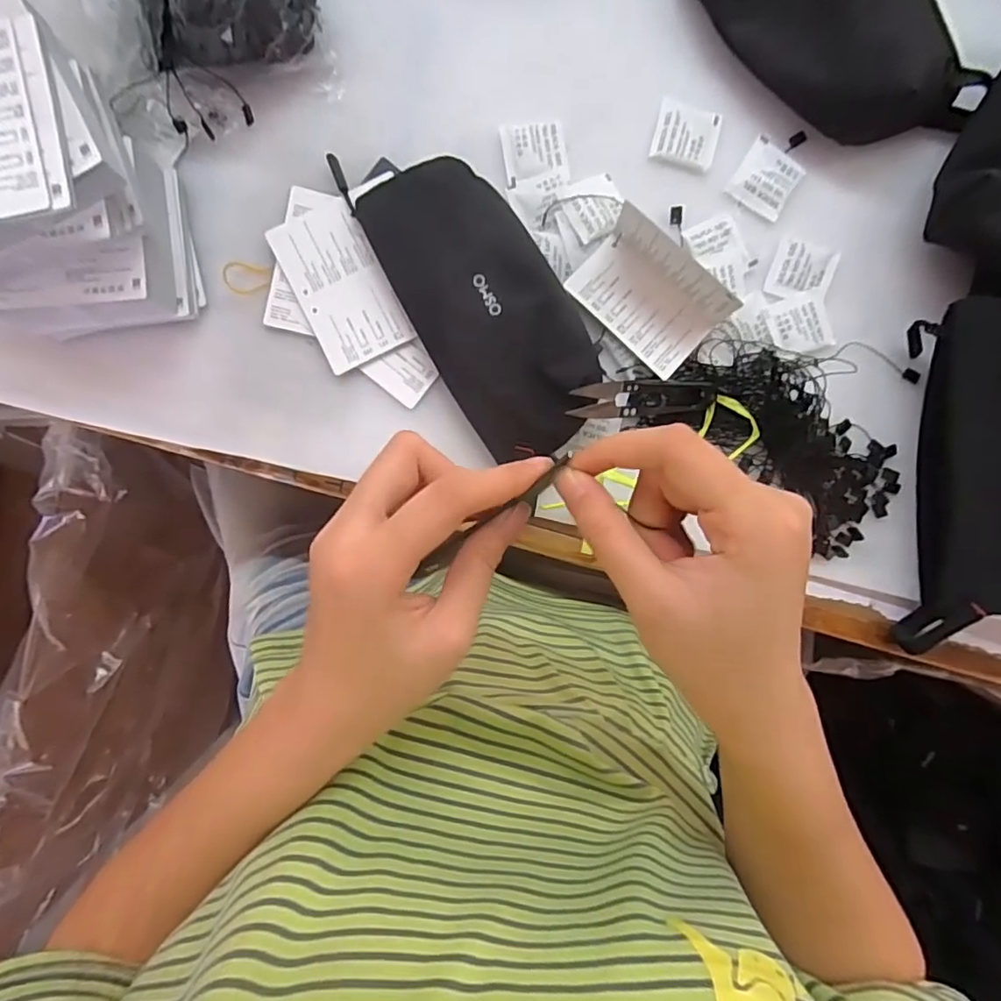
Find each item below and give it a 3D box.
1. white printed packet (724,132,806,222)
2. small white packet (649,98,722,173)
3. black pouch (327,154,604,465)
[{"bbox_3d":[0.172,-0.208,0.370,0.038,0.004,0.043,33,91,-2],"label":"white printed packet"},{"bbox_3d":[0.120,-0.235,0.370,0.040,0.004,0.037,14,92,-2],"label":"small white packet"},{"bbox_3d":[-0.012,-0.126,0.348,0.092,0.045,0.206,-31,93,0],"label":"black pouch"}]

